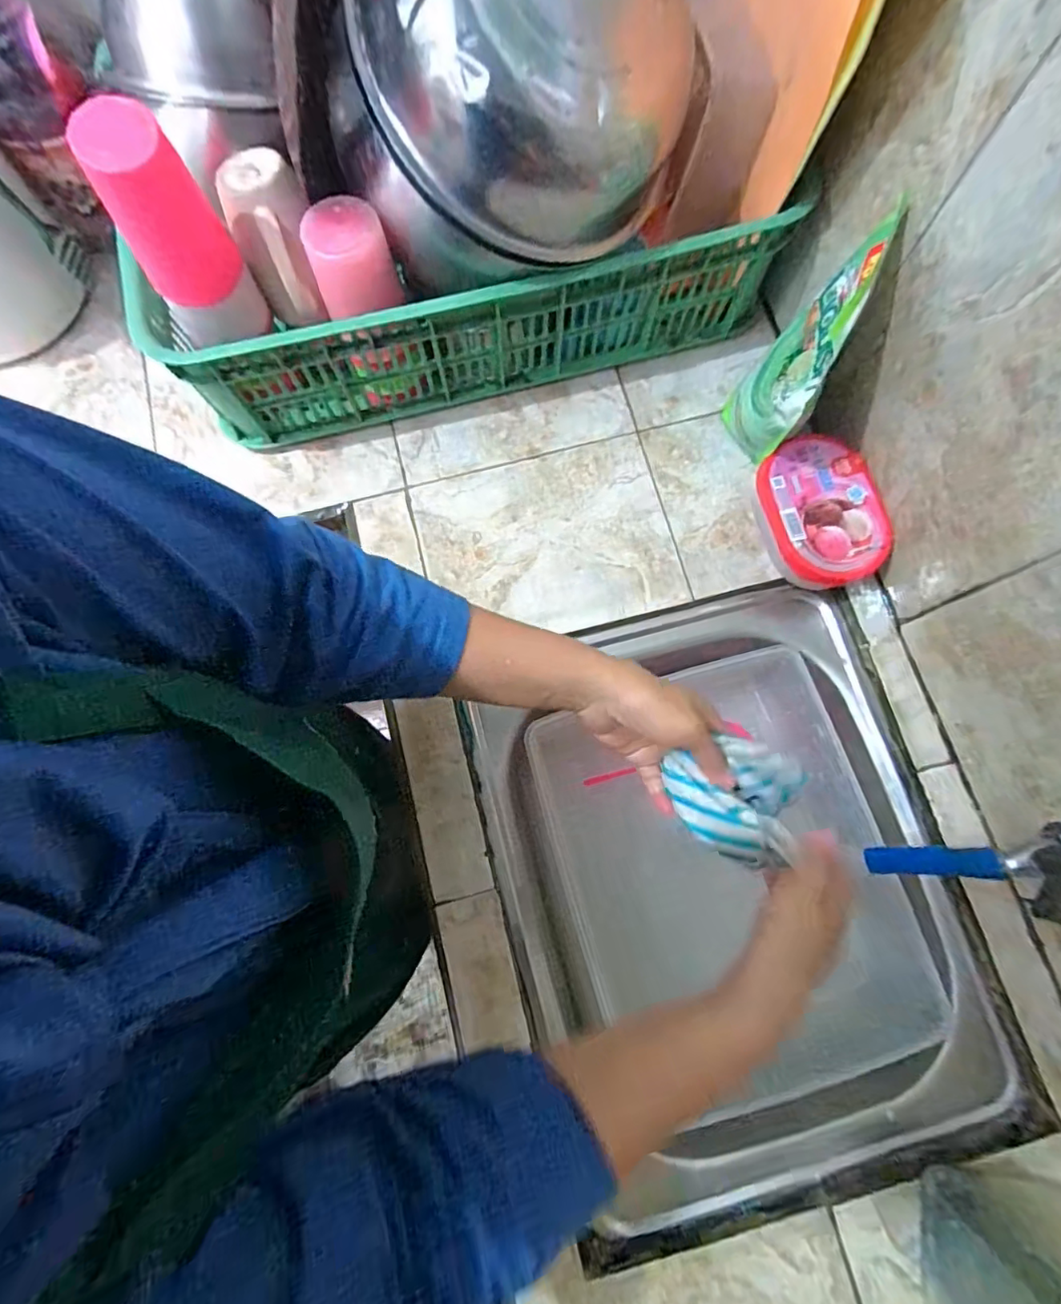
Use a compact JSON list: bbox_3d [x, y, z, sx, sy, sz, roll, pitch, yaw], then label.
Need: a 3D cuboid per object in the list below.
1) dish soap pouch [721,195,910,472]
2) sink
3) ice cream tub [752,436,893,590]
[{"bbox_3d":[0.231,-0.260,0.502,0.060,0.190,0.132,25,78,7],"label":"dish soap pouch"},{"bbox_3d":[0.172,0.218,0.574,0.389,0.163,0.494,-14,77,-2],"label":"sink"},{"bbox_3d":[0.277,-0.129,0.542,0.105,0.051,0.140,-9,77,-1],"label":"ice cream tub"}]

